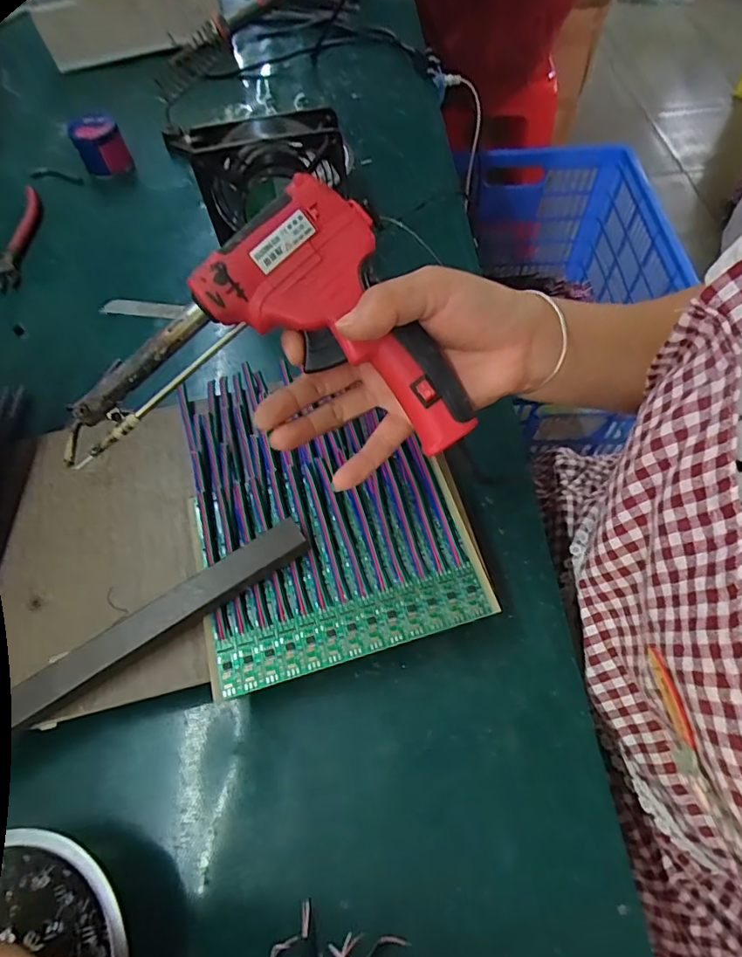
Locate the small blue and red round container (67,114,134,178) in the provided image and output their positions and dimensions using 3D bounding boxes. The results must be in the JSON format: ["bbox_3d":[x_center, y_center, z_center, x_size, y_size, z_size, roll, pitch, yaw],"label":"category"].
[{"bbox_3d":[-0.304,-0.374,0.587,0.051,0.050,0.048,-1,57,2],"label":"small blue and red round container"}]

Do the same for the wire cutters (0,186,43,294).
[{"bbox_3d":[-0.376,-0.255,0.548,0.082,0.013,0.165,-30,61,-15],"label":"wire cutters"}]

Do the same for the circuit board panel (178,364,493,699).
[{"bbox_3d":[-0.036,0.006,0.343,0.153,0.018,0.219,-15,58,-6],"label":"circuit board panel"}]

